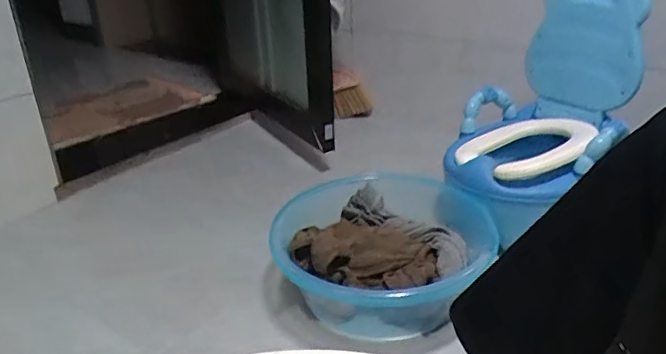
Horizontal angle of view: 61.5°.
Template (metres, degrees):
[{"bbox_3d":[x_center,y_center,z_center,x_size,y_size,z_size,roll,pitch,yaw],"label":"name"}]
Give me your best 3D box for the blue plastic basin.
[{"bbox_3d":[0.087,0.132,0.954,0.346,0.121,0.337,-2,26,1],"label":"blue plastic basin"}]

